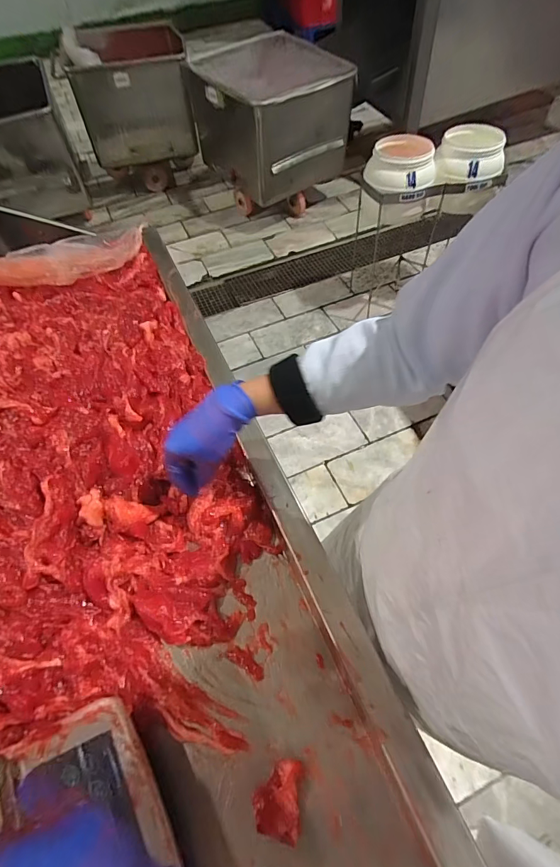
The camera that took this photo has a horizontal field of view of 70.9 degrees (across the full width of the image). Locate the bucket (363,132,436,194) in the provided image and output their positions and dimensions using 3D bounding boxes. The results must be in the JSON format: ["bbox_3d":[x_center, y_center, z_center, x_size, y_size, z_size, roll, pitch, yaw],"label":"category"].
[{"bbox_3d":[0.448,-1.010,1.484,0.250,0.113,0.244,5,58,5],"label":"bucket"}]

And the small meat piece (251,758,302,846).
[{"bbox_3d":[-0.002,0.368,0.396,0.046,0.013,0.061,4,58,4],"label":"small meat piece"}]

